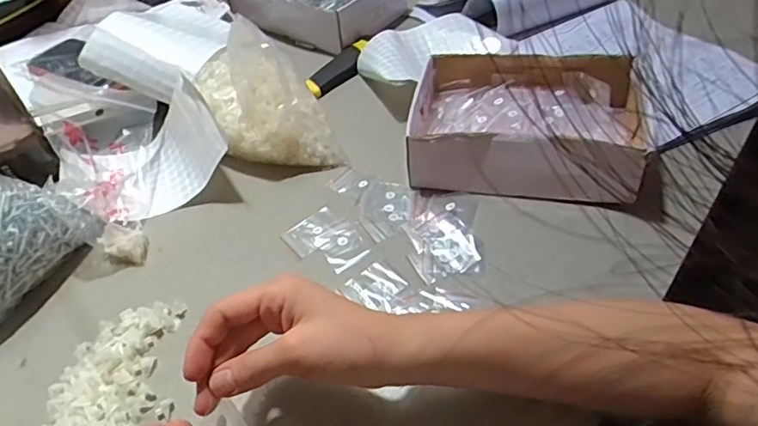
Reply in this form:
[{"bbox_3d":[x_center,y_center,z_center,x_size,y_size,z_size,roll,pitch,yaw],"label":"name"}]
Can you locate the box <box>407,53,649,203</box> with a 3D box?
[{"bbox_3d":[0.156,-0.101,0.595,0.229,0.067,0.177,7,47,13],"label":"box"}]

